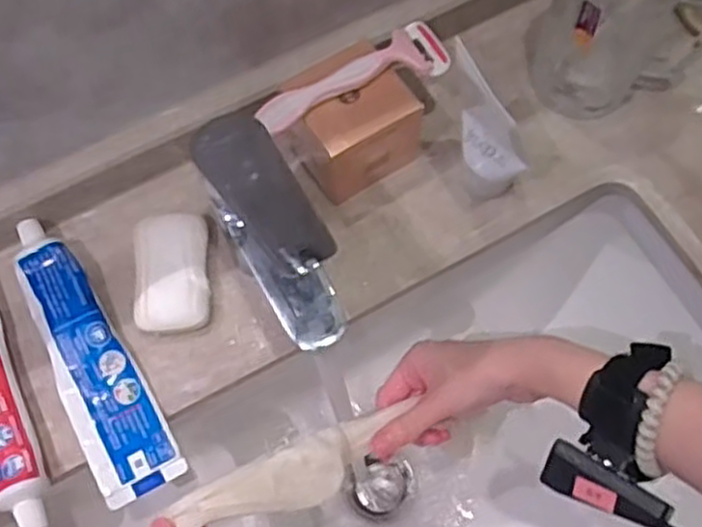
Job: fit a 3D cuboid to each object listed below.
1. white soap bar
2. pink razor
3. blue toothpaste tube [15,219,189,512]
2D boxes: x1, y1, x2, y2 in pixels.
[{"bbox_3d":[-0.120,0.008,0.504,0.048,0.025,0.084,-5,67,-1],"label":"white soap bar"},{"bbox_3d":[0.003,-0.121,0.488,0.132,0.019,0.039,-31,69,-11],"label":"pink razor"},{"bbox_3d":[-0.172,0.057,0.482,0.049,0.027,0.193,-27,69,-10],"label":"blue toothpaste tube"}]

